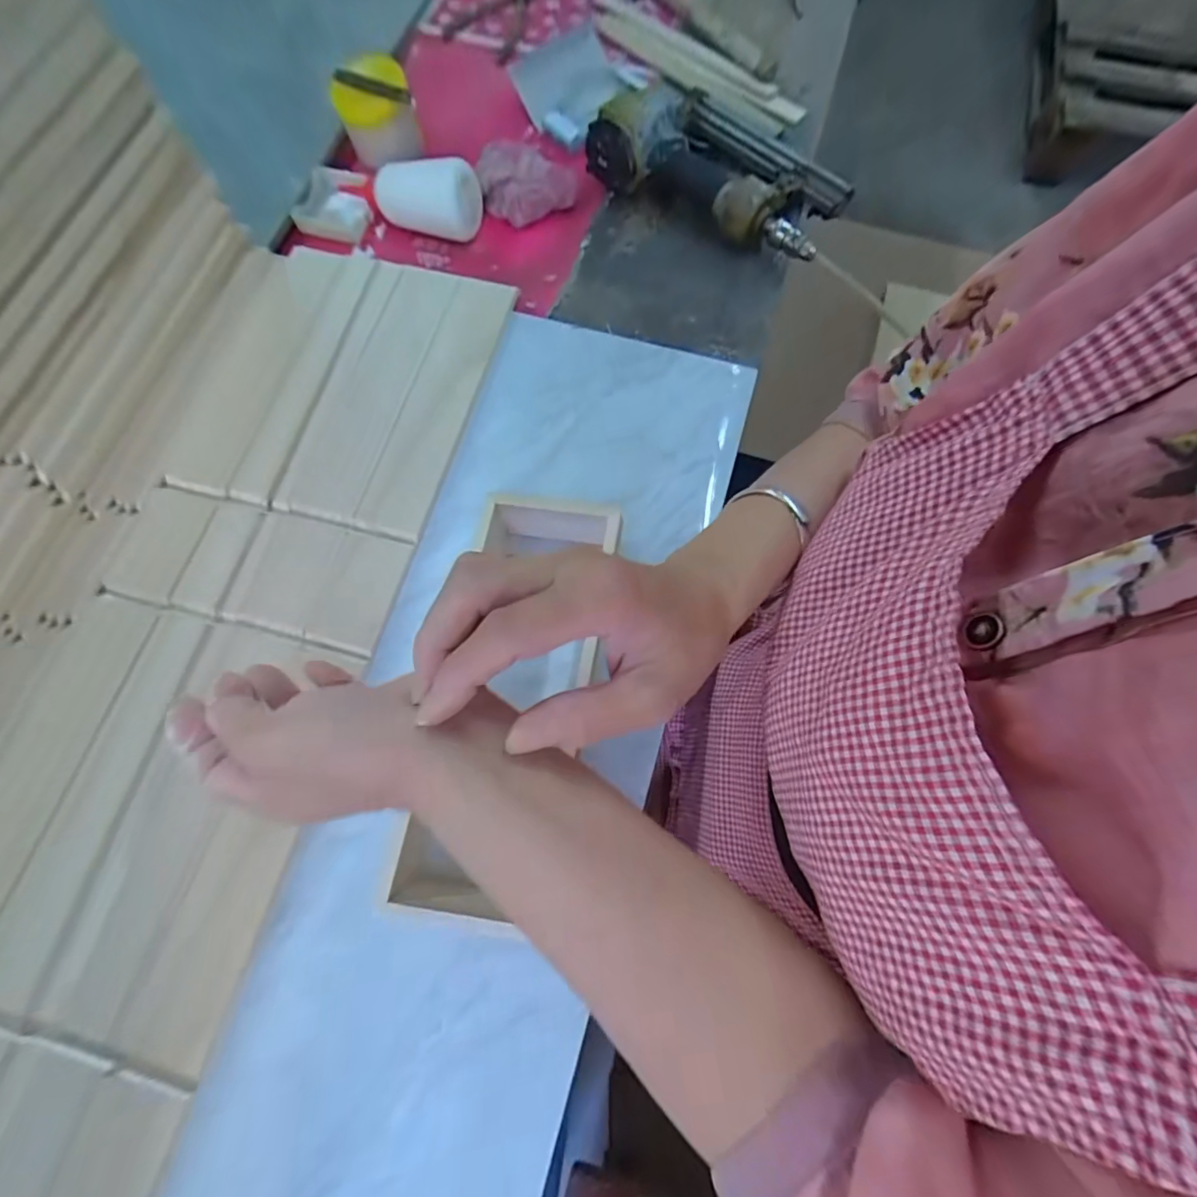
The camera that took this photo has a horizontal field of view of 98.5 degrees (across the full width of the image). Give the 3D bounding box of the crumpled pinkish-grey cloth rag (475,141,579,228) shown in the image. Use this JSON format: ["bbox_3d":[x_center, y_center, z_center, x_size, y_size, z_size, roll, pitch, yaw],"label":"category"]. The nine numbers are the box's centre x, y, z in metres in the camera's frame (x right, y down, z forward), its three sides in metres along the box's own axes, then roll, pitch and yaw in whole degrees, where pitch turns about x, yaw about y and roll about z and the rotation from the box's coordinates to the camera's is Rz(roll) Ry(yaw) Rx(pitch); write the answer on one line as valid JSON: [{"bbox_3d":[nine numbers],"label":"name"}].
[{"bbox_3d":[-0.074,-0.439,0.550,0.099,0.049,0.064,-12,74,-4],"label":"crumpled pinkish-grey cloth rag"}]

